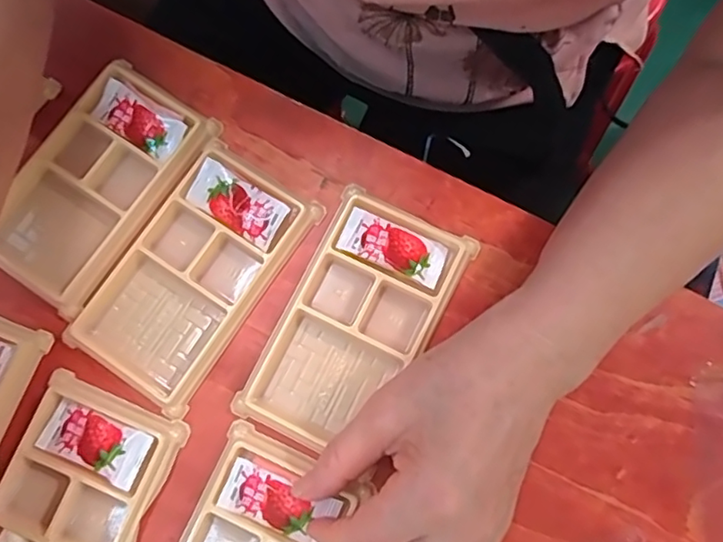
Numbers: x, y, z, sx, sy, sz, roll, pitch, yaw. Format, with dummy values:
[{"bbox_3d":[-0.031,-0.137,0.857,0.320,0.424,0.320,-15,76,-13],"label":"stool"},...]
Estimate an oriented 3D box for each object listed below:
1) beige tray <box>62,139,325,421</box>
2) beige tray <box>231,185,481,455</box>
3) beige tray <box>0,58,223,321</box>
[{"bbox_3d":[-0.093,-0.001,0.320,0.078,0.012,0.134,33,80,8],"label":"beige tray"},{"bbox_3d":[-0.003,0.027,0.311,0.077,0.013,0.135,26,79,7],"label":"beige tray"},{"bbox_3d":[-0.152,-0.051,0.333,0.076,0.011,0.133,34,80,9],"label":"beige tray"}]

